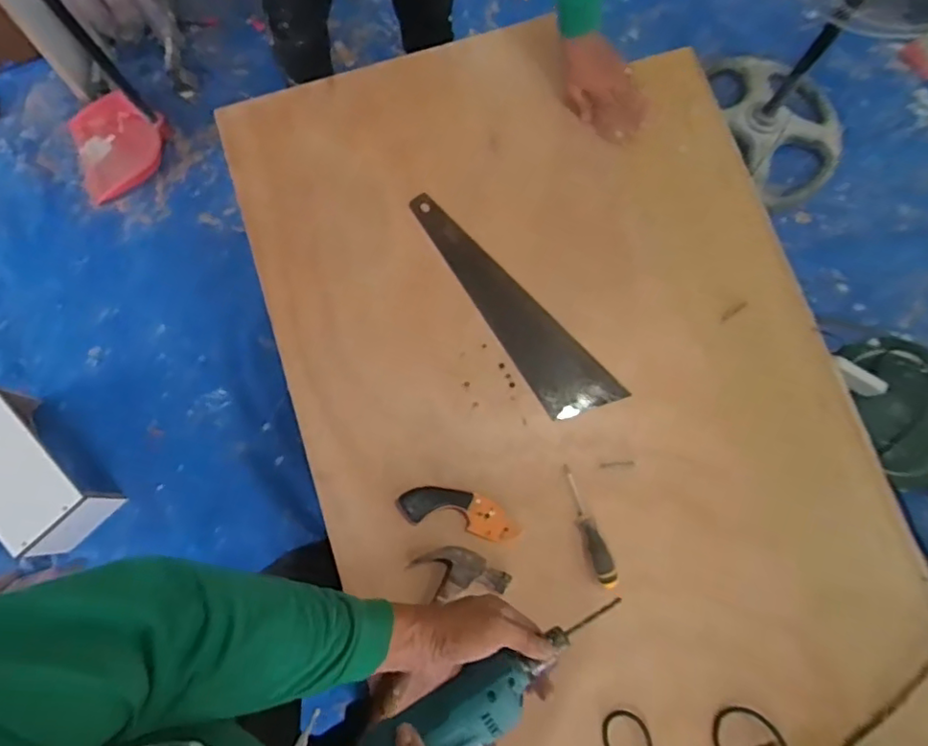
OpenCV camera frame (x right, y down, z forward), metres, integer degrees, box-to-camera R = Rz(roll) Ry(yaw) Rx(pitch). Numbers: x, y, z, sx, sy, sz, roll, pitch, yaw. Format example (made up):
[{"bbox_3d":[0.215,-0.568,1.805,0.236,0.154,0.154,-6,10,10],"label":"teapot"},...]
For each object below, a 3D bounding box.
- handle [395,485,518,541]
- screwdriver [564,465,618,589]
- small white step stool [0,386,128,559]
[{"bbox_3d":[-0.007,0.192,0.814,0.166,0.018,0.056,11,79,1],"label":"handle"},{"bbox_3d":[0.169,0.209,0.804,0.024,0.021,0.166,-18,67,-4],"label":"screwdriver"},{"bbox_3d":[-1.025,0.228,1.376,0.403,0.188,0.181,43,80,8],"label":"small white step stool"}]

